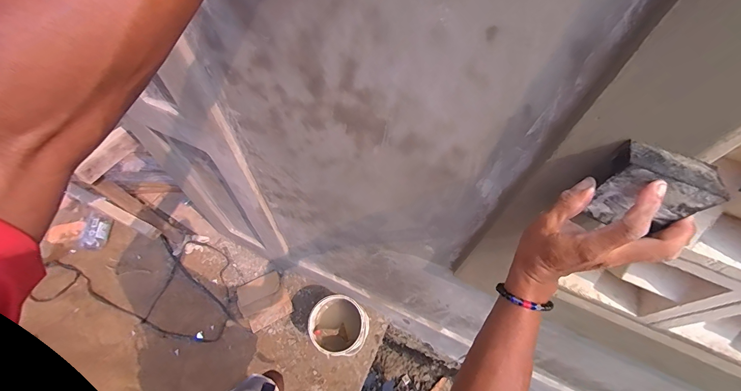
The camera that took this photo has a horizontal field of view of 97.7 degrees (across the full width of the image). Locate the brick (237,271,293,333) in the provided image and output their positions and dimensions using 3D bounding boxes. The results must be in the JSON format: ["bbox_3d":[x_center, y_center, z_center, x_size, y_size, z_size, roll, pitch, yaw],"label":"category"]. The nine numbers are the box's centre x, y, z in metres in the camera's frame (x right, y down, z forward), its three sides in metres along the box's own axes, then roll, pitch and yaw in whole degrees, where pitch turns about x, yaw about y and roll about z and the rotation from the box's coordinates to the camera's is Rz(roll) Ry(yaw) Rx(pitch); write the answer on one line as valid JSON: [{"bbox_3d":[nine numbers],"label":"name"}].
[{"bbox_3d":[-0.401,0.393,1.218,0.168,0.029,0.175,-26,73,-13],"label":"brick"}]

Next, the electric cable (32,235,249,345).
[{"bbox_3d":[-0.821,0.314,1.225,0.802,0.042,0.341,12,65,1],"label":"electric cable"}]

